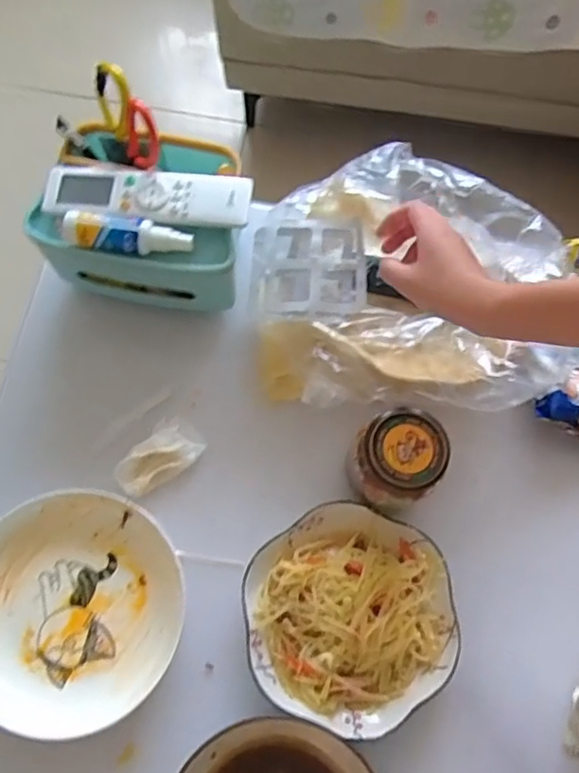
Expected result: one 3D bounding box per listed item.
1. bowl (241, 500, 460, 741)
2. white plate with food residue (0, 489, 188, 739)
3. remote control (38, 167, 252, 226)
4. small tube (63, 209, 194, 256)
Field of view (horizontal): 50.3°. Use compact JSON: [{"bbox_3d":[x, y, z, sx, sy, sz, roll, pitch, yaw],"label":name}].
[{"bbox_3d":[0.055,0.208,0.564,0.190,0.040,0.183,0,72,-1],"label":"bowl"},{"bbox_3d":[-0.202,0.201,0.566,0.199,0.029,0.197,0,72,-1],"label":"white plate with food residue"},{"bbox_3d":[-0.133,-0.180,0.574,0.191,0.014,0.052,5,72,0],"label":"remote control"},{"bbox_3d":[-0.148,-0.139,0.563,0.118,0.021,0.031,8,72,1],"label":"small tube"}]

